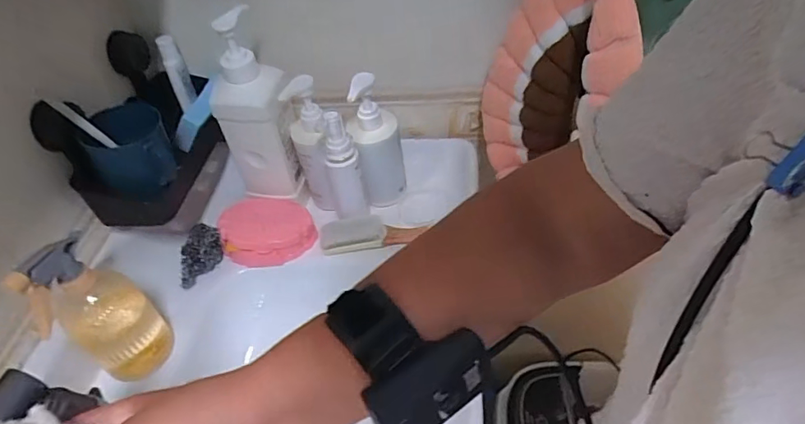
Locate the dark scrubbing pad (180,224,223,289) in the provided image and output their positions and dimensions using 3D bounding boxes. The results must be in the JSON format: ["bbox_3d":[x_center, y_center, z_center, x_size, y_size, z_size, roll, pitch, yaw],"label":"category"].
[{"bbox_3d":[-0.267,0.051,0.686,0.046,0.033,0.089,-7,45,0],"label":"dark scrubbing pad"}]

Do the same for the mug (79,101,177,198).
[{"bbox_3d":[-0.310,-0.072,0.590,0.083,0.075,0.076,-24,47,-16],"label":"mug"}]

